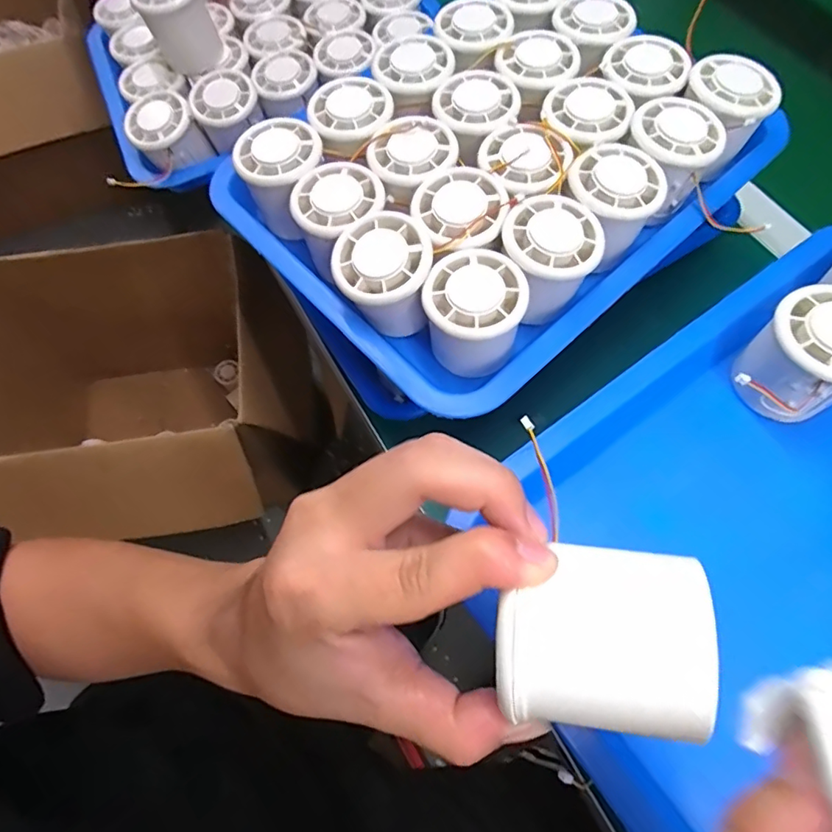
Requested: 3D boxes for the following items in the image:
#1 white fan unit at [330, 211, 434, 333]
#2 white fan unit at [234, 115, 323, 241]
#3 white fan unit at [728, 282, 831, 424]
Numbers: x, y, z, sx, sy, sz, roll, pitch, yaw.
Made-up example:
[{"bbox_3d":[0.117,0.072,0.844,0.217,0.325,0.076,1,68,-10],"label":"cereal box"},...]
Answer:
[{"bbox_3d":[-0.019,-0.082,0.317,0.053,0.052,0.055,-1,66,2],"label":"white fan unit"},{"bbox_3d":[-0.089,-0.155,0.366,0.057,0.064,0.066,18,68,10],"label":"white fan unit"},{"bbox_3d":[0.208,-0.031,0.283,0.056,0.049,0.054,-1,66,2],"label":"white fan unit"}]

